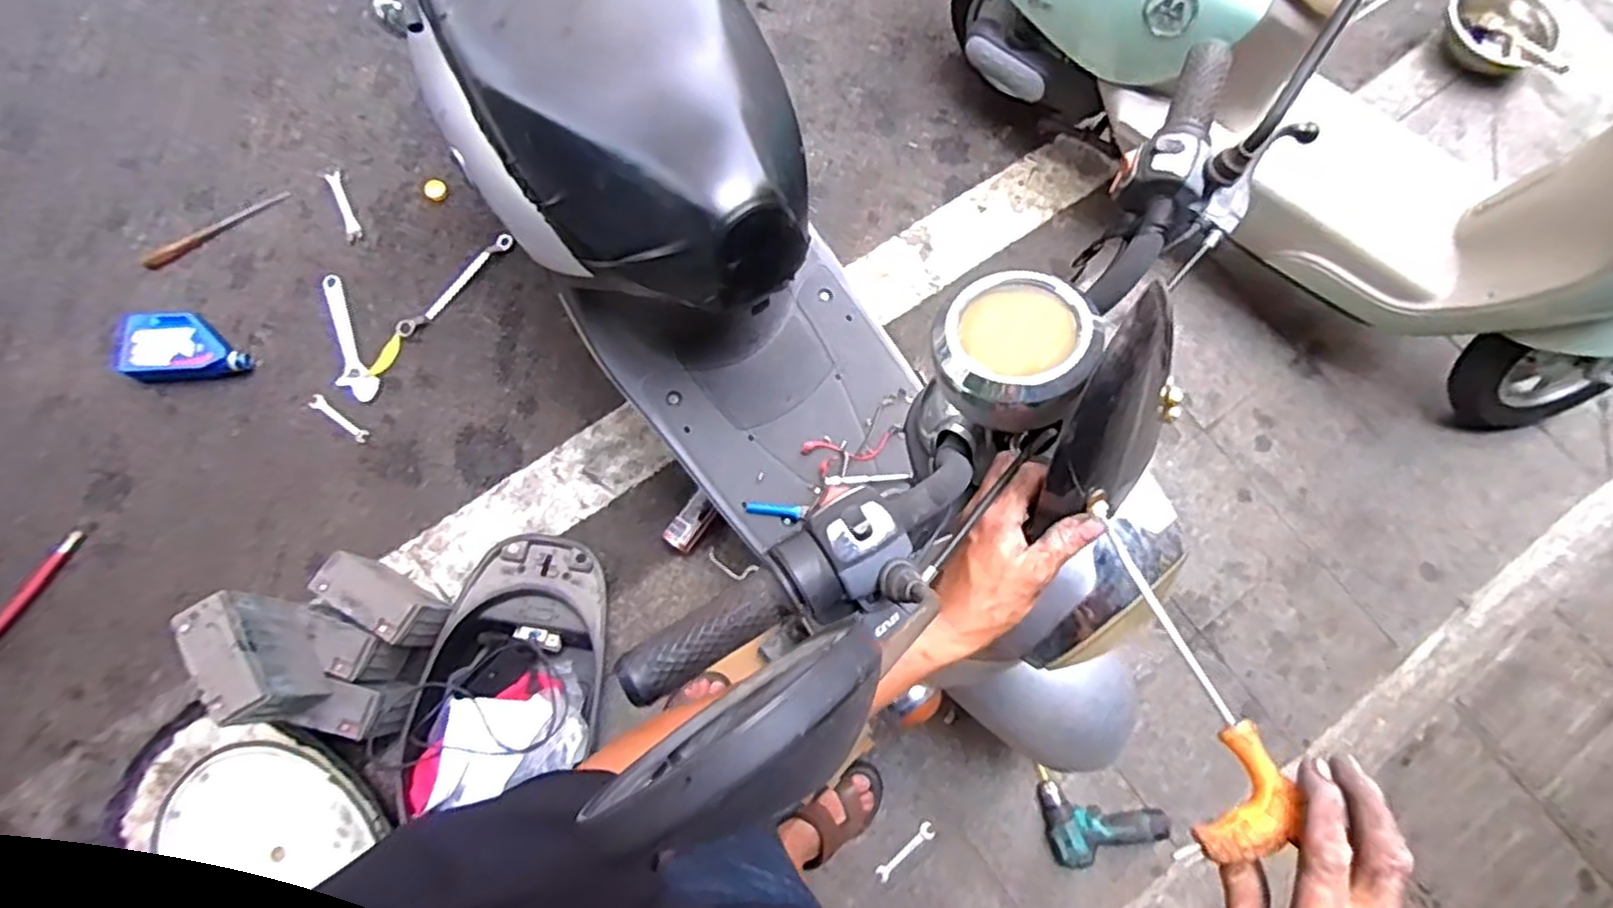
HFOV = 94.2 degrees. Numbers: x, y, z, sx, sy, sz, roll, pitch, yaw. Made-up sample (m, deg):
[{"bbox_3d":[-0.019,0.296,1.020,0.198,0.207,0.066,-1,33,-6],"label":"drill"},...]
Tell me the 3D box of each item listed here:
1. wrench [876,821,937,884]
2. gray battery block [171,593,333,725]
[{"bbox_3d":[0.177,0.708,1.333,0.130,0.008,0.029,-40,79,-11],"label":"wrench"},{"bbox_3d":[-0.811,0.300,1.121,0.074,0.182,0.180,-24,76,-8],"label":"gray battery block"}]

